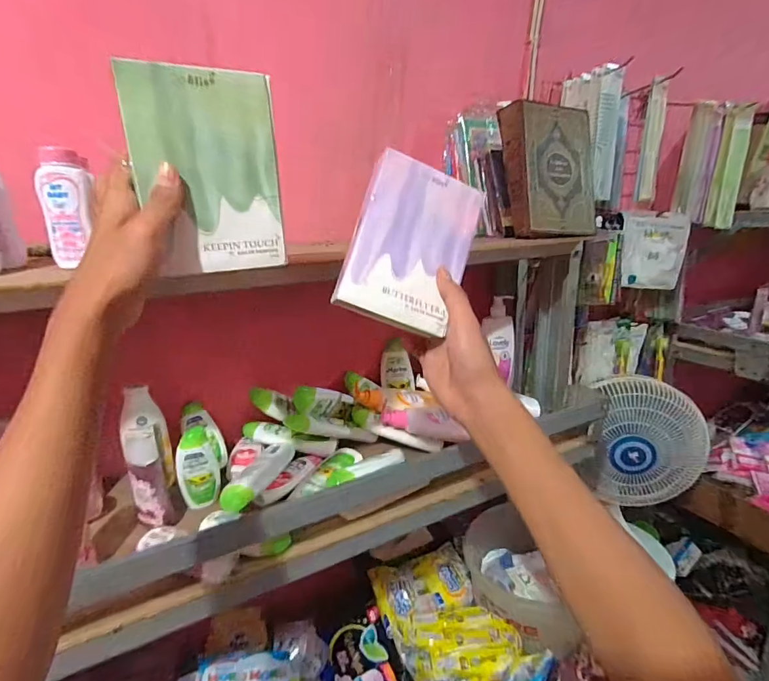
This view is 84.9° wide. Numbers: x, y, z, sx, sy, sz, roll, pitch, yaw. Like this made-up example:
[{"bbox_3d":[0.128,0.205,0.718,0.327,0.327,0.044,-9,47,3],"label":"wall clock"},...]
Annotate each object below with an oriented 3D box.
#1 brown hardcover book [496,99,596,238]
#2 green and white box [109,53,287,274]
[{"bbox_3d":[0.287,-0.290,0.725,0.161,0.225,0.048,-5,-1,-16],"label":"brown hardcover book"},{"bbox_3d":[-0.137,-0.131,0.334,0.105,0.146,0.012,-8,17,-21],"label":"green and white box"}]

